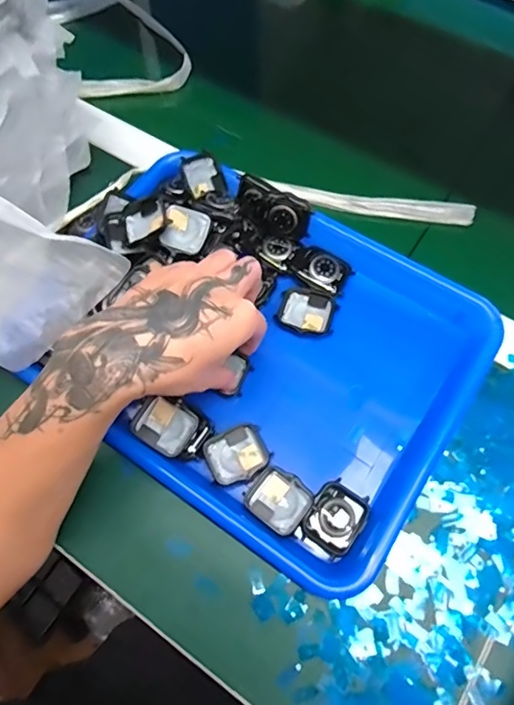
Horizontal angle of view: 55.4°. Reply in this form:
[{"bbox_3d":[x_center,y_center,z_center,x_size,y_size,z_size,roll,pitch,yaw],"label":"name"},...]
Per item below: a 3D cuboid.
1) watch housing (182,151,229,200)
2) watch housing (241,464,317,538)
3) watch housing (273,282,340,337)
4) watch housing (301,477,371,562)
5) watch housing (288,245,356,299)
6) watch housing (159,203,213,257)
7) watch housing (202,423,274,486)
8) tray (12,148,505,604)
[{"bbox_3d":[-0.048,-0.158,0.438,0.034,0.005,0.037,-25,108,-21],"label":"watch housing"},{"bbox_3d":[0.016,0.104,0.347,0.042,0.009,0.037,37,75,17],"label":"watch housing"},{"bbox_3d":[0.041,-0.035,0.410,0.047,0.008,0.039,21,70,12],"label":"watch housing"},{"bbox_3d":[0.055,0.115,0.340,0.037,0.009,0.046,31,73,15],"label":"watch housing"},{"bbox_3d":[0.055,-0.071,0.418,0.050,0.011,0.037,25,71,13],"label":"watch housing"},{"bbox_3d":[-0.059,-0.101,0.404,0.037,0.010,0.037,20,93,10],"label":"watch housing"},{"bbox_3d":[-0.014,0.076,0.360,0.045,0.005,0.038,-27,68,-7],"label":"watch housing"},{"bbox_3d":[-0.010,-0.015,0.381,0.334,0.040,0.250,31,73,15],"label":"tray"}]

